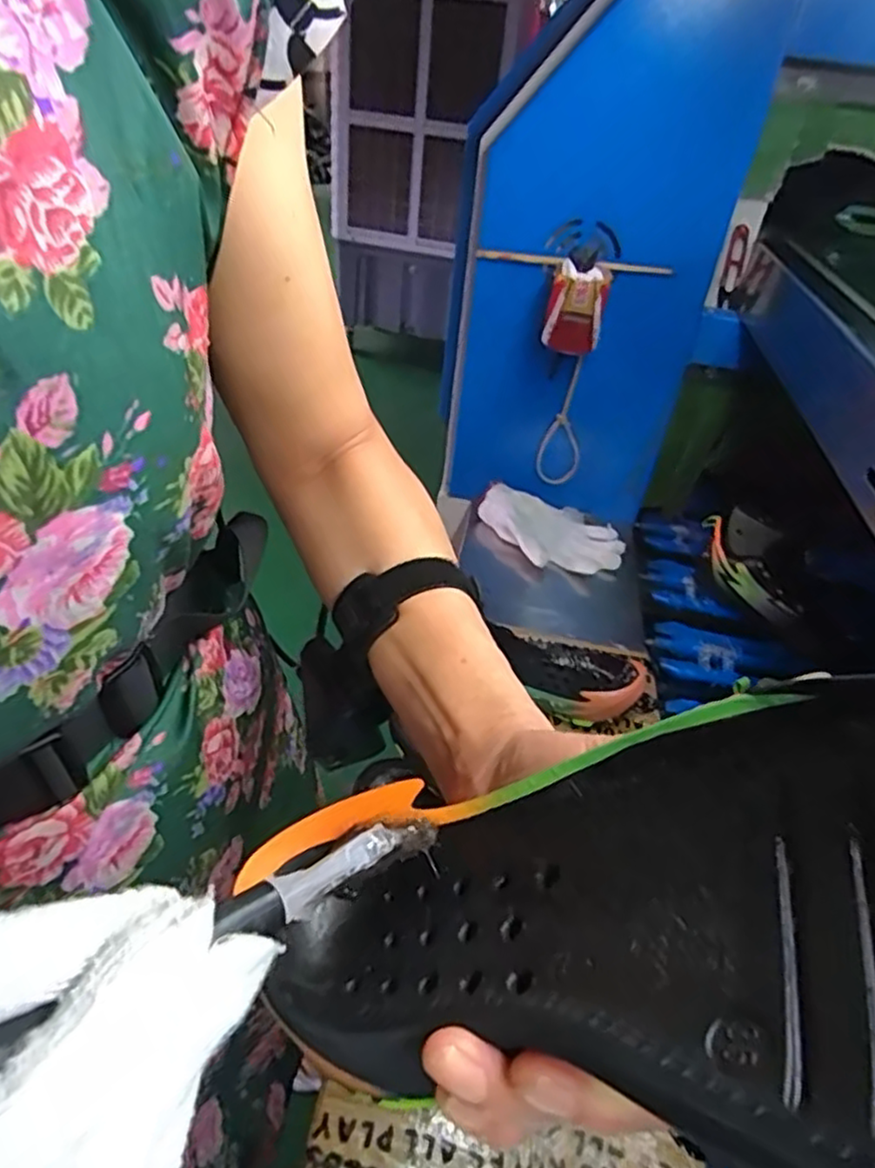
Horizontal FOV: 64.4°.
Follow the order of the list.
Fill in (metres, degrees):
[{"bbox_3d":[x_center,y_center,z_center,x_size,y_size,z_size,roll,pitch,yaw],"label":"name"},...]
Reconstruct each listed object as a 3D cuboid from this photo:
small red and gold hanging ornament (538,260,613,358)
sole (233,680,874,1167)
[{"bbox_3d":[0.162,-0.322,0.812,0.062,0.090,0.049,12,37,9],"label":"small red and gold hanging ornament"},{"bbox_3d":[0.041,0.070,0.160,0.087,0.235,0.047,-39,99,-43],"label":"sole"}]

